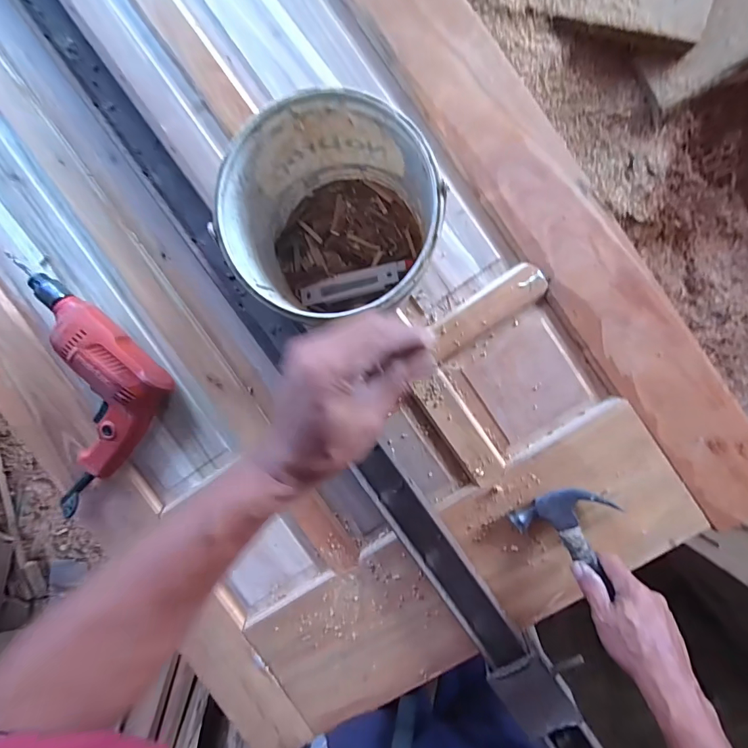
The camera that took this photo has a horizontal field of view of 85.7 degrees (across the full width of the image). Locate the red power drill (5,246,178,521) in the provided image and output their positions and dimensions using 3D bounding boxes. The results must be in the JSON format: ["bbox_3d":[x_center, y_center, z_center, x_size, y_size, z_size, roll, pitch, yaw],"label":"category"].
[{"bbox_3d":[-0.416,0.035,0.535,0.219,0.062,0.261,40,99,0],"label":"red power drill"}]

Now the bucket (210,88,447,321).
[{"bbox_3d":[-0.030,-0.143,0.412,0.176,0.193,0.172,1,97,5],"label":"bucket"}]

